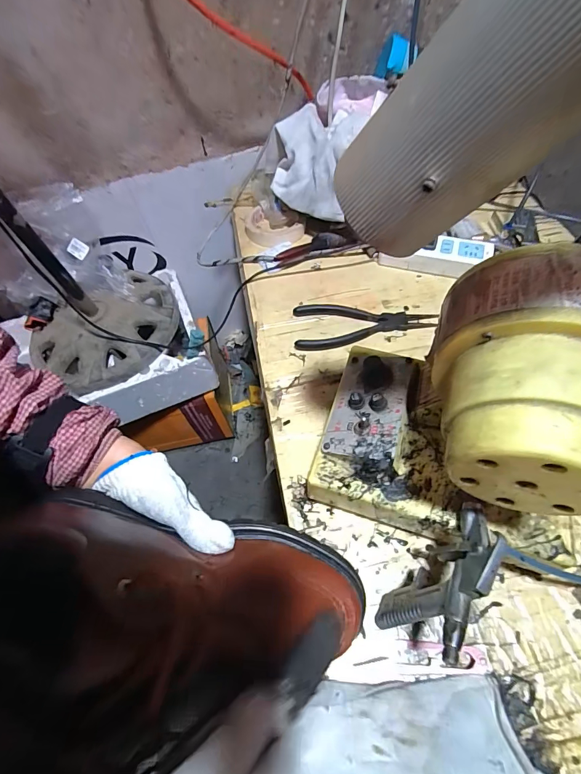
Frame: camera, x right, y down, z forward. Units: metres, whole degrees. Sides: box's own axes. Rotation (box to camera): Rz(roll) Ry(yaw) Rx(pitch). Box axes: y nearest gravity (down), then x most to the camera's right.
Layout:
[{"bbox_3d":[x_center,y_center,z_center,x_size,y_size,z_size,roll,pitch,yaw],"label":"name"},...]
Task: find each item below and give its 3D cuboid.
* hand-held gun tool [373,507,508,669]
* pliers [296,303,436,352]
[{"bbox_3d":[0.119,0.148,0.289,0.042,0.103,0.103,38,66,24],"label":"hand-held gun tool"},{"bbox_3d":[0.099,-0.084,0.502,0.185,0.012,0.075,-3,57,2],"label":"pliers"}]

